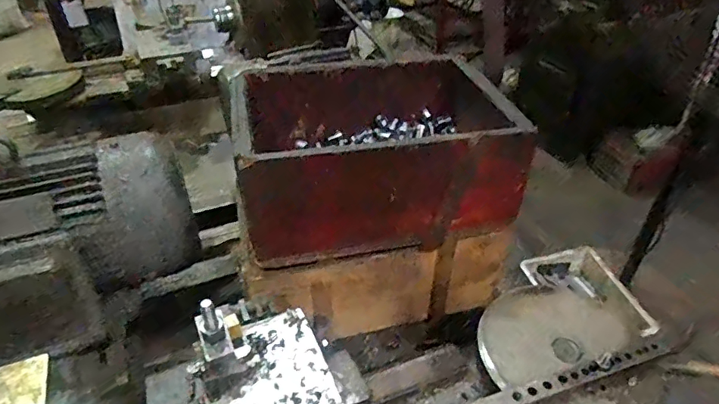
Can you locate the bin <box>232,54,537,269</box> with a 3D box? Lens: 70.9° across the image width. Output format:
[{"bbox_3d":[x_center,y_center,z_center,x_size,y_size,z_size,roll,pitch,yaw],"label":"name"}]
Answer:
[{"bbox_3d":[0.017,-0.076,0.692,0.347,0.155,0.246,-9,38,-10],"label":"bin"}]

